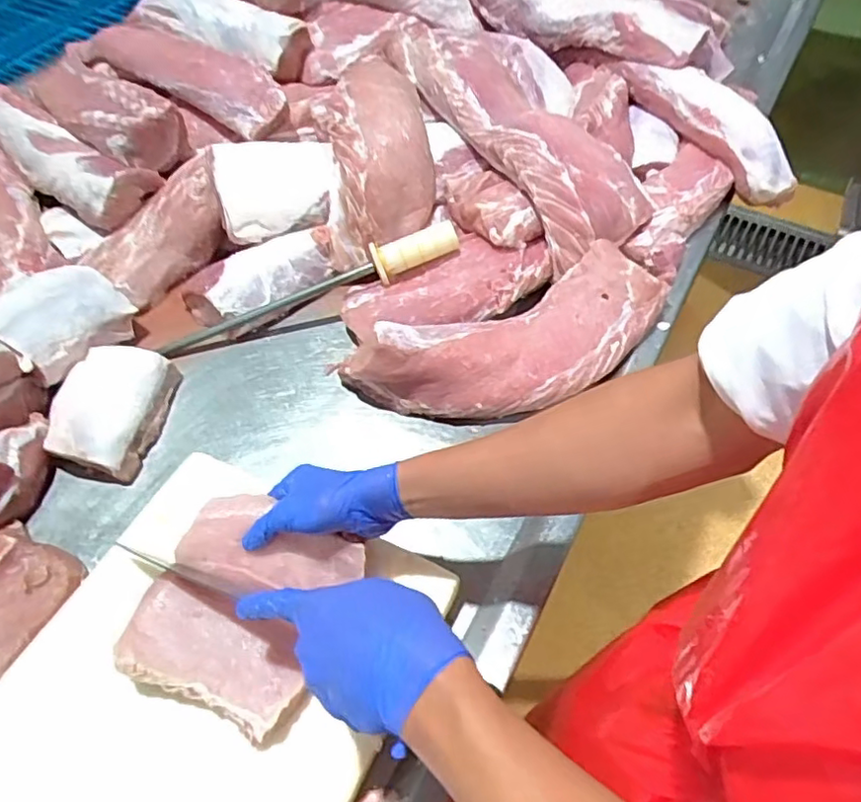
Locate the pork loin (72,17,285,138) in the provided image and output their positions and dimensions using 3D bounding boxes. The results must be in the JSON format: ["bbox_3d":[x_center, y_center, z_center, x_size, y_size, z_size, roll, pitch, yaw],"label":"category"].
[{"bbox_3d":[-0.373,-0.480,0.895,0.399,0.065,0.098,25,60,18],"label":"pork loin"}]

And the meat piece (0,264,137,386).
[{"bbox_3d":[-0.426,-0.102,0.722,0.113,0.056,0.144,31,61,16],"label":"meat piece"}]

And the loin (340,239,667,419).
[{"bbox_3d":[0.101,-0.067,0.706,0.367,0.079,0.148,-24,58,-14],"label":"loin"}]

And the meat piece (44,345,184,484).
[{"bbox_3d":[-0.354,0.010,0.685,0.112,0.048,0.142,3,56,4],"label":"meat piece"}]

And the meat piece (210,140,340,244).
[{"bbox_3d":[-0.197,-0.280,0.818,0.153,0.061,0.127,-13,56,-7],"label":"meat piece"}]

